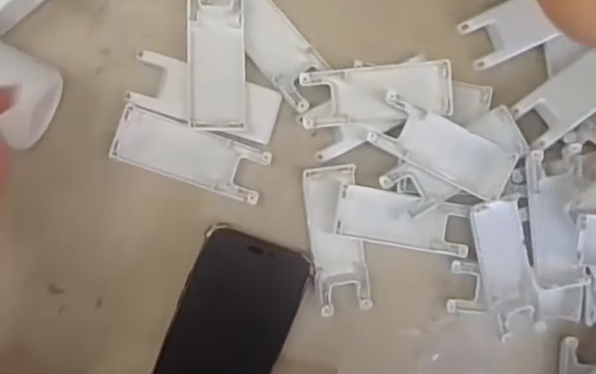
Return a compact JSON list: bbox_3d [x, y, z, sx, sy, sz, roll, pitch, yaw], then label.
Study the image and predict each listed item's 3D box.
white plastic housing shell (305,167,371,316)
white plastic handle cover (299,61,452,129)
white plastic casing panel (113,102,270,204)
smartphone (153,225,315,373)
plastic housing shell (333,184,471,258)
[{"bbox_3d":[0.028,0.038,0.442,0.039,0.014,0.103,-7,94,-8],"label":"white plastic housing shell"},{"bbox_3d":[0.056,-0.066,0.425,0.103,0.013,0.039,-6,93,-2],"label":"white plastic handle cover"},{"bbox_3d":[-0.074,-0.023,0.423,0.103,0.004,0.038,19,90,-9],"label":"white plastic casing panel"},{"bbox_3d":[-0.052,0.114,0.429,0.081,0.014,0.162,21,90,-9],"label":"smartphone"},{"bbox_3d":[0.077,0.025,0.445,0.100,0.012,0.038,10,91,-9],"label":"plastic housing shell"}]

